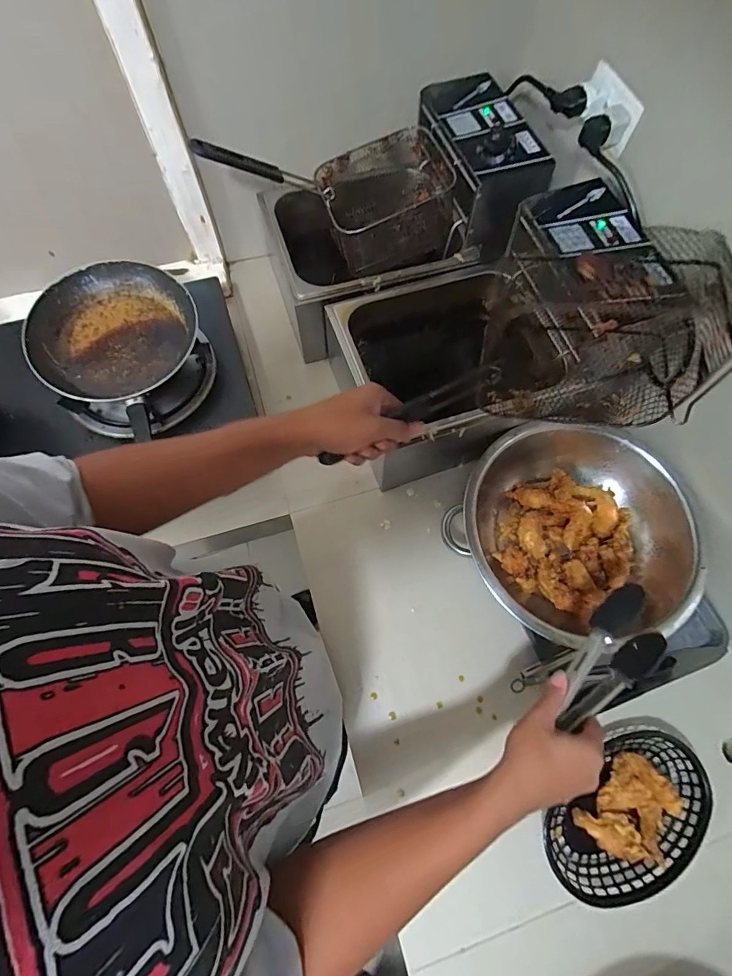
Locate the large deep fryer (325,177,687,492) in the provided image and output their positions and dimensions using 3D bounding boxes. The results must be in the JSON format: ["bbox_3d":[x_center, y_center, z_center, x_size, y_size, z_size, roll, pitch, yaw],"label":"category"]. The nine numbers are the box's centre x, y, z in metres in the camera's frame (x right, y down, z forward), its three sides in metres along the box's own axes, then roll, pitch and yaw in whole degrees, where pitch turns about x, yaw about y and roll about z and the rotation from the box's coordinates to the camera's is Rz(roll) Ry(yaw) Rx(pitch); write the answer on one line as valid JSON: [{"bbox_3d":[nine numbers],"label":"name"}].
[{"bbox_3d":[0.173,-0.225,0.668,0.396,0.266,0.282,-15,70,-6],"label":"large deep fryer"}]

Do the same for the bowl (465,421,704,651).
[{"bbox_3d":[0.308,0.073,0.646,0.321,0.099,0.309,0,69,0],"label":"bowl"}]

